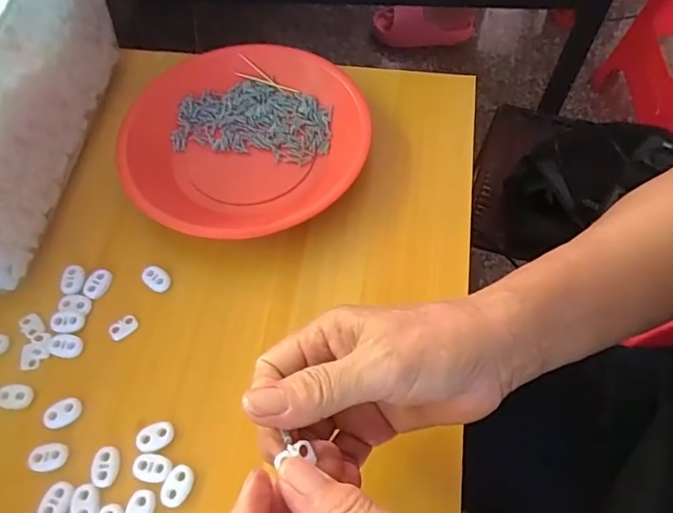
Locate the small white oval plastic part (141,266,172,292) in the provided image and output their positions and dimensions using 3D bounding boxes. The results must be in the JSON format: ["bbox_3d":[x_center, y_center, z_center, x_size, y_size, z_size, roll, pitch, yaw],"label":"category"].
[{"bbox_3d":[-0.129,0.016,0.361,0.022,0.004,0.015,33,67,19],"label":"small white oval plastic part"}]

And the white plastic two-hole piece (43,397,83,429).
[{"bbox_3d":[-0.171,0.098,0.317,0.022,0.004,0.016,-35,65,-17],"label":"white plastic two-hole piece"}]

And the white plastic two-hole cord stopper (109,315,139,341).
[{"bbox_3d":[-0.146,0.048,0.346,0.019,0.004,0.013,-37,66,-17],"label":"white plastic two-hole cord stopper"}]

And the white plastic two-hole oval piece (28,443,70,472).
[{"bbox_3d":[-0.173,0.120,0.303,0.021,0.004,0.015,-8,61,-3],"label":"white plastic two-hole oval piece"}]

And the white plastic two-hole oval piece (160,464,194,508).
[{"bbox_3d":[-0.093,0.133,0.295,0.016,0.004,0.022,11,62,8],"label":"white plastic two-hole oval piece"}]

